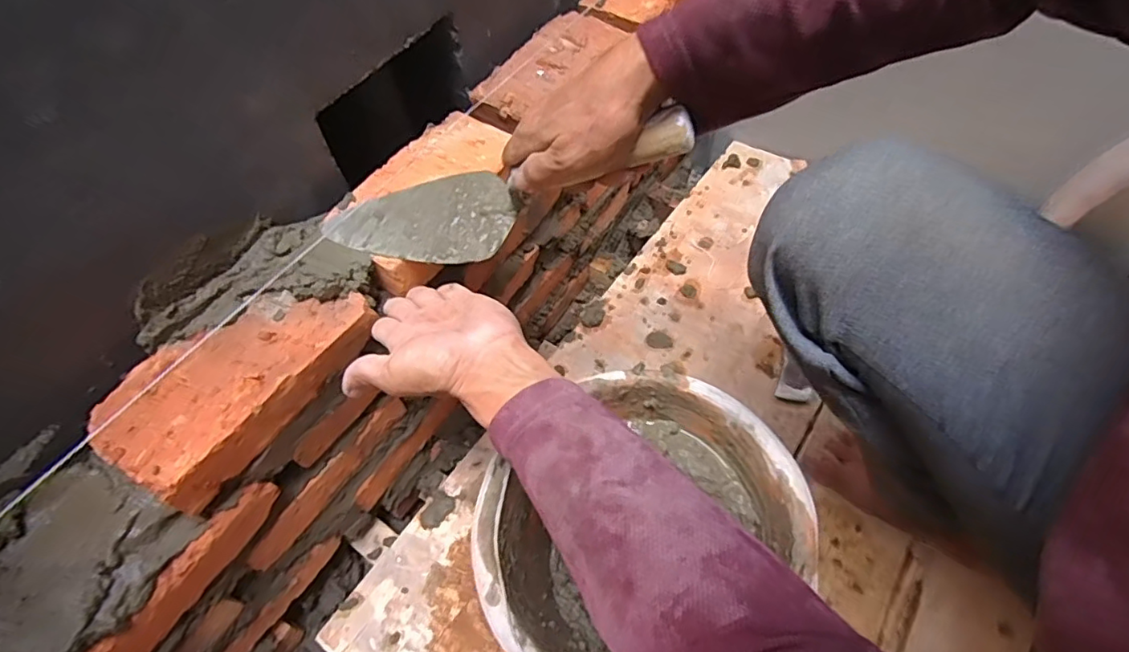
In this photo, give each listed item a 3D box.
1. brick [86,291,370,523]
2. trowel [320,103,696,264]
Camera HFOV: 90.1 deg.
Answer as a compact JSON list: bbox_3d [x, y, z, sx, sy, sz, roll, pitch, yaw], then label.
[{"bbox_3d":[-0.239,0.037,0.424,0.087,0.047,0.184,32,62,24],"label":"brick"},{"bbox_3d":[-0.051,-0.104,0.442,0.291,0.053,0.088,-11,51,23],"label":"trowel"}]

